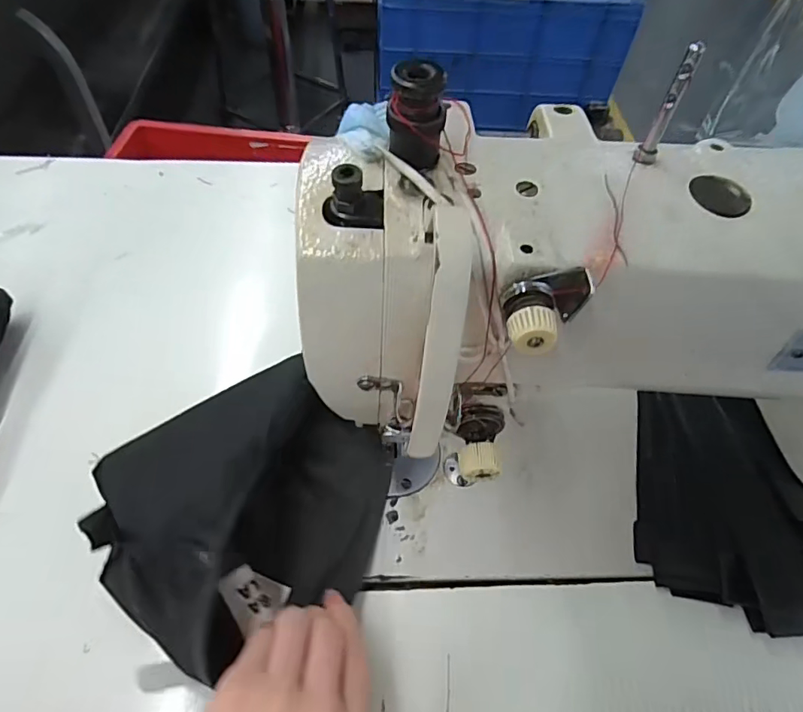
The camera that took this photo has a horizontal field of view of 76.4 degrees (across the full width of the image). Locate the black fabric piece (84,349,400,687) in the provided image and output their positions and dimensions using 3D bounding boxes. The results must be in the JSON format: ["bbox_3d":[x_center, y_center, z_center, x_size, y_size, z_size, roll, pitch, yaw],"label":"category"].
[{"bbox_3d":[-0.086,0.080,0.297,0.166,0.063,0.140,-30,61,-23],"label":"black fabric piece"}]

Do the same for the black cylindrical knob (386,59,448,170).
[{"bbox_3d":[0.005,-0.078,0.167,0.018,0.029,0.014,2,54,-2],"label":"black cylindrical knob"}]

